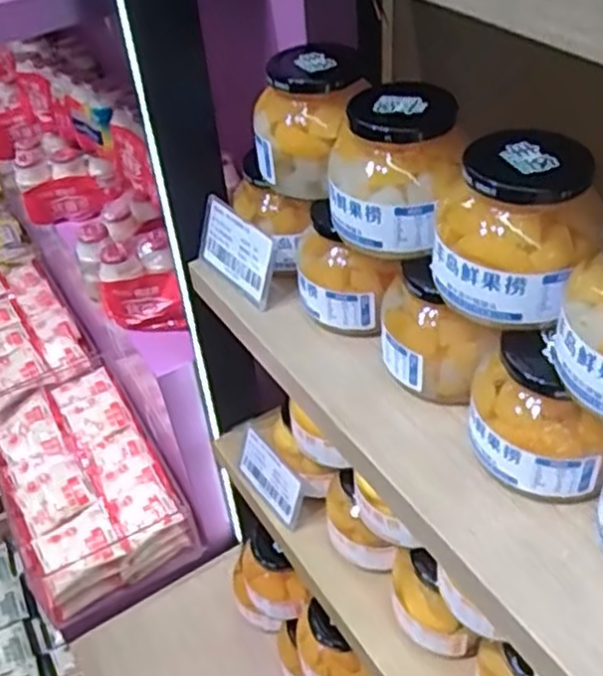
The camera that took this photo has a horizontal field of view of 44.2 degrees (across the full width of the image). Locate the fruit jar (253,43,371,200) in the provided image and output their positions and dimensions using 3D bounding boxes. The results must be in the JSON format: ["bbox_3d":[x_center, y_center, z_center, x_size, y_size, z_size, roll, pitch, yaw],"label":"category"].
[{"bbox_3d":[0.004,-0.150,0.516,0.069,0.084,0.062,28,52,32],"label":"fruit jar"}]

